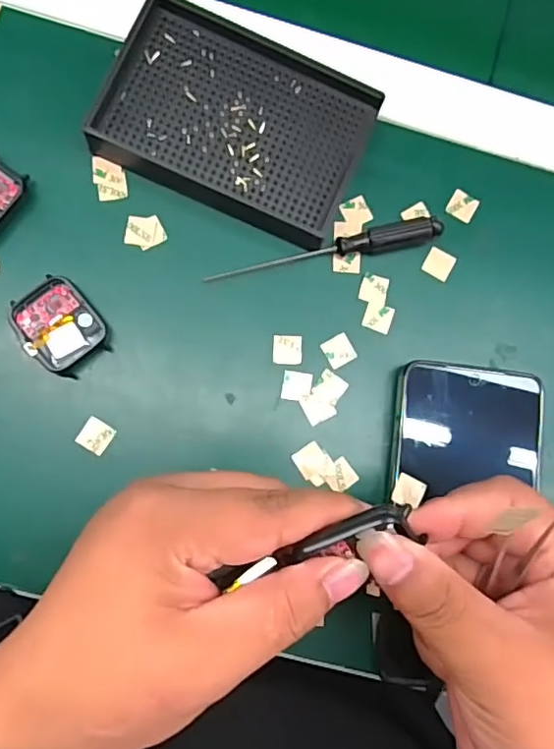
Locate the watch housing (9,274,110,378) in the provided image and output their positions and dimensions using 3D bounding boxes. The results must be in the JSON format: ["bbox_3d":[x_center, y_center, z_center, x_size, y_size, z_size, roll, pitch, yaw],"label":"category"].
[{"bbox_3d":[-0.112,-0.024,0.299,0.037,0.012,0.045,-39,89,-9],"label":"watch housing"}]

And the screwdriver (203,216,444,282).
[{"bbox_3d":[0.027,-0.068,0.316,0.129,0.014,0.013,-13,85,-8],"label":"screwdriver"}]

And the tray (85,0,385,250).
[{"bbox_3d":[-0.020,-0.138,0.317,0.134,0.019,0.095,23,82,-4],"label":"tray"}]

